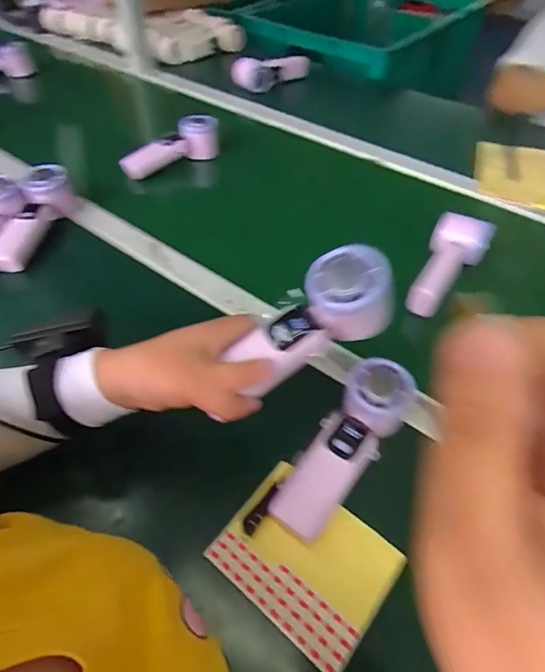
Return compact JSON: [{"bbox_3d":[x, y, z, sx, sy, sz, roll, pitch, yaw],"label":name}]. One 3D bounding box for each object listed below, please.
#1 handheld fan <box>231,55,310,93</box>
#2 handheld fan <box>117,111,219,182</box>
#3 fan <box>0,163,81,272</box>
[{"bbox_3d":[-0.004,-0.589,0.949,0.054,0.073,0.192,36,58,26],"label":"handheld fan"},{"bbox_3d":[-0.174,-0.322,0.732,0.178,0.074,0.060,-29,55,-8],"label":"handheld fan"},{"bbox_3d":[-0.322,-0.162,0.563,0.052,0.057,0.157,6,50,4],"label":"fan"}]

